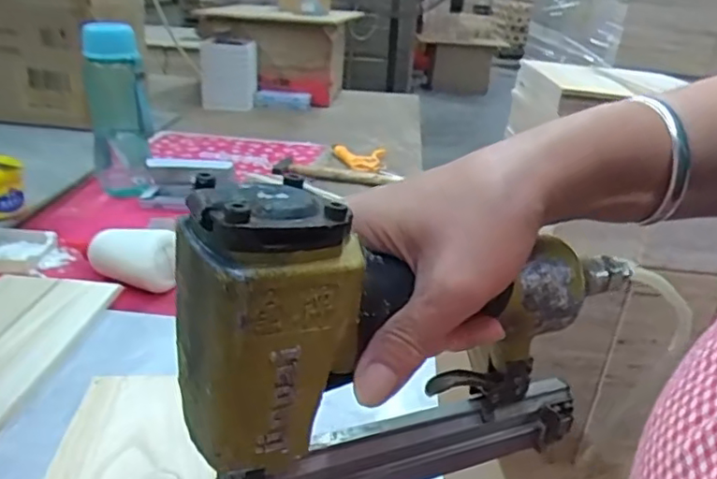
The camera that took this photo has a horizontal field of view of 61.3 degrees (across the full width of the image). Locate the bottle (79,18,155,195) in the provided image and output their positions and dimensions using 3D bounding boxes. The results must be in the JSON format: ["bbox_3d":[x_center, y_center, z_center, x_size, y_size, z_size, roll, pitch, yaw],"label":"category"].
[{"bbox_3d":[-0.341,-0.186,0.856,0.076,0.231,0.088,-4,25,-19],"label":"bottle"}]

